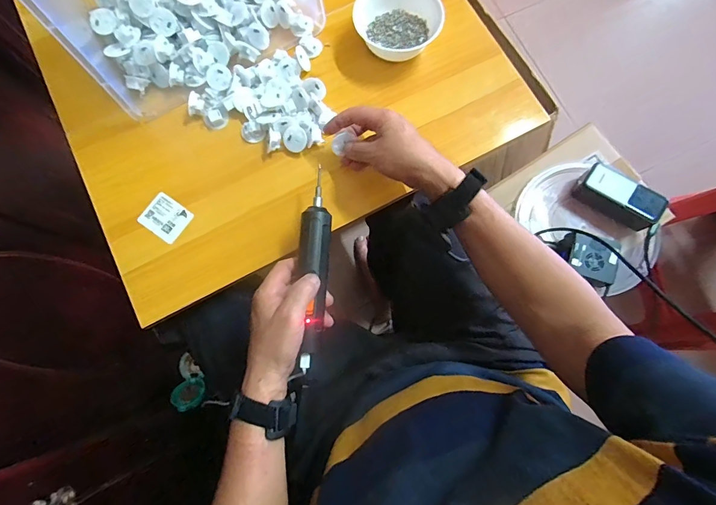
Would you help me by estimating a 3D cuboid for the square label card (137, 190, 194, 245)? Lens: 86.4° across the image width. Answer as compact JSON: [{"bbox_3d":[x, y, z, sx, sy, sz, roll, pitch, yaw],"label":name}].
[{"bbox_3d":[-0.258,-0.047,0.511,0.059,0.004,0.050,35,75,3],"label":"square label card"}]

